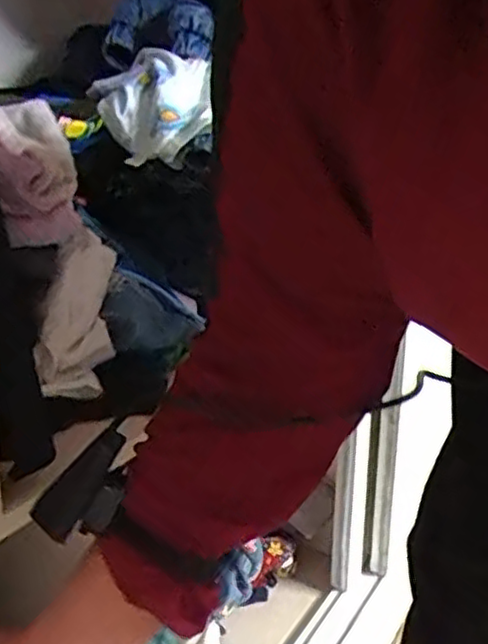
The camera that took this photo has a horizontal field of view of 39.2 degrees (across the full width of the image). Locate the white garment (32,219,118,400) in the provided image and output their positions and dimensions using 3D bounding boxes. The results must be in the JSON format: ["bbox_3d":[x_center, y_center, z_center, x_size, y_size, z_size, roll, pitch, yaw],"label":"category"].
[{"bbox_3d":[-0.162,-0.013,0.653,0.040,0.183,0.082,-15,-33,31],"label":"white garment"}]

